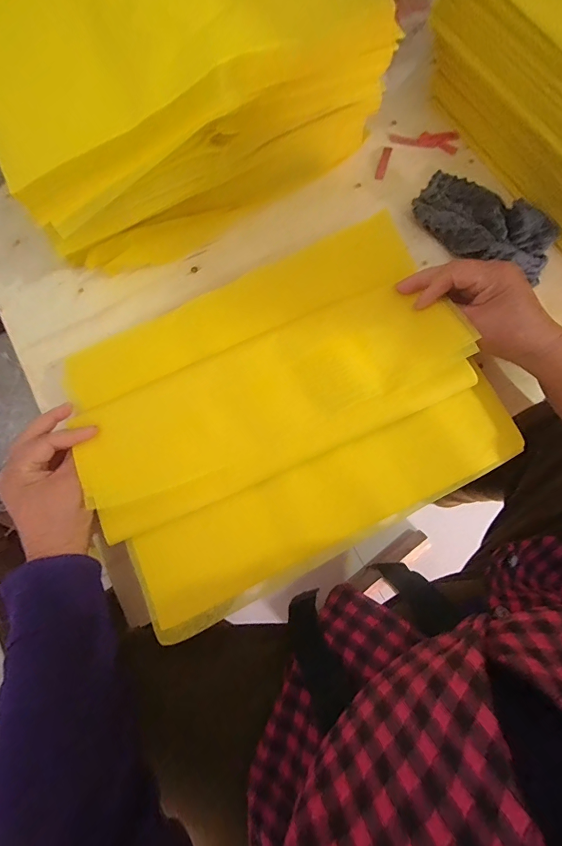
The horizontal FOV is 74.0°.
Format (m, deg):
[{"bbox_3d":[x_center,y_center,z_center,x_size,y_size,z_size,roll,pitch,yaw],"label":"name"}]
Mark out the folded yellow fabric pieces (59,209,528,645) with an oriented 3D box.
[{"bbox_3d":[-0.002,-0.011,0.337,0.353,0.042,0.266,-28,79,-5],"label":"folded yellow fabric pieces"}]

